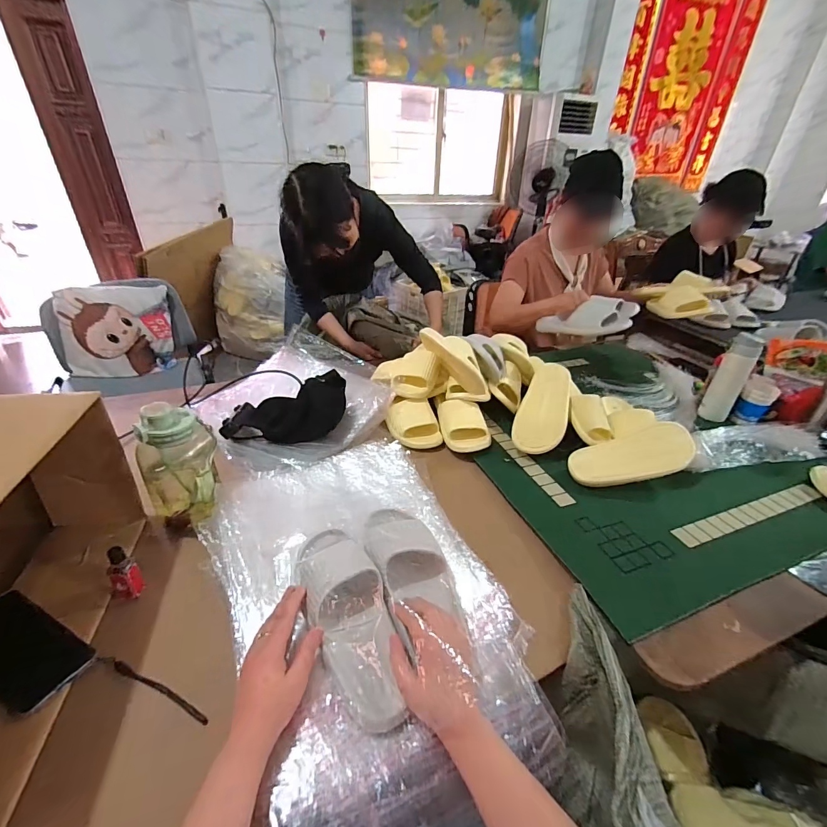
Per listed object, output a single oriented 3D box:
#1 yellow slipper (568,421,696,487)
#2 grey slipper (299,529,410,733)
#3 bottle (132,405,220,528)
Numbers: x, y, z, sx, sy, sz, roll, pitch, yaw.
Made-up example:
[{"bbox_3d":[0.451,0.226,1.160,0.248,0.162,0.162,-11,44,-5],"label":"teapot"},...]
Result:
[{"bbox_3d":[0.449,0.090,0.812,0.242,0.074,0.126,-10,35,-18],"label":"yellow slipper"},{"bbox_3d":[-0.081,0.246,0.498,0.091,0.061,0.257,-13,46,-22],"label":"grey slipper"},{"bbox_3d":[-0.376,0.083,0.630,0.100,0.207,0.089,-2,33,-7],"label":"bottle"}]

